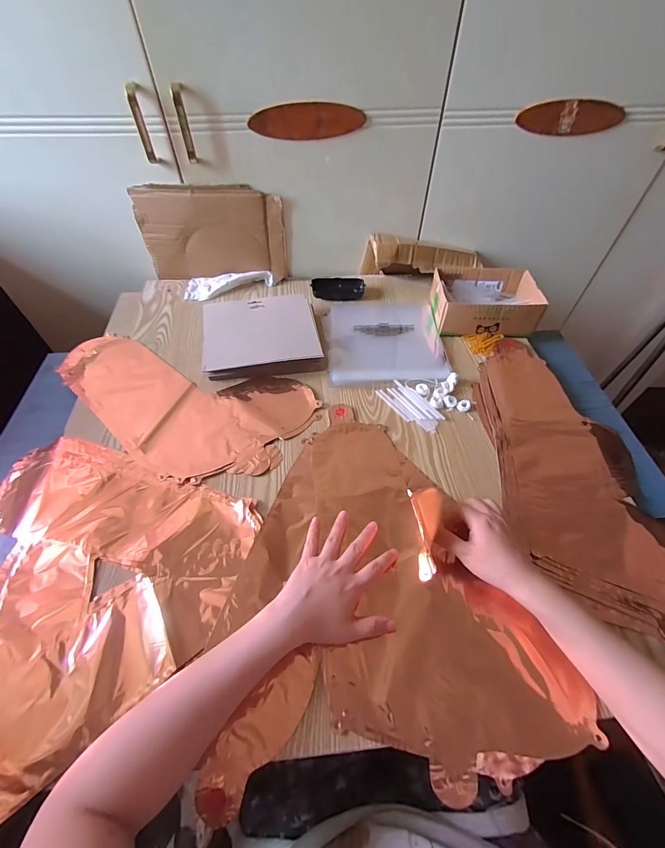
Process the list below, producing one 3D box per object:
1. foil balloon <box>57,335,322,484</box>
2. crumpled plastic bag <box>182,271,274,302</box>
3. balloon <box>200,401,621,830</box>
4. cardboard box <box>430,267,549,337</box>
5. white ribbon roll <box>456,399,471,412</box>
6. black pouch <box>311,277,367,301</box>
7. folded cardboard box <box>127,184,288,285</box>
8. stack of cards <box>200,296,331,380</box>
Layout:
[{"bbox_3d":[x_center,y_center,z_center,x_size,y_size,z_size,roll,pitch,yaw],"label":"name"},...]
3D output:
[{"bbox_3d":[-0.261,-0.031,0.577,0.442,0.006,0.217,14,55,11],"label":"foil balloon"},{"bbox_3d":[-0.220,-0.301,0.766,0.179,0.026,0.070,-15,54,-10],"label":"crumpled plastic bag"},{"bbox_3d":[0.048,0.152,0.429,0.359,0.064,0.416,-7,53,-4],"label":"balloon"},{"bbox_3d":[0.294,-0.240,0.711,0.186,0.064,0.146,-3,53,-2],"label":"cardboard box"},{"bbox_3d":[0.210,-0.029,0.577,0.019,0.009,0.021,32,60,22],"label":"white ribbon roll"},{"bbox_3d":[0.013,-0.285,0.759,0.108,0.022,0.051,-4,53,-2],"label":"black pouch"},{"bbox_3d":[-0.235,-0.375,0.725,0.273,0.177,0.022,-1,53,0],"label":"folded cardboard box"},{"bbox_3d":[-0.123,-0.160,0.643,0.202,0.039,0.180,-9,54,-6],"label":"stack of cards"}]

